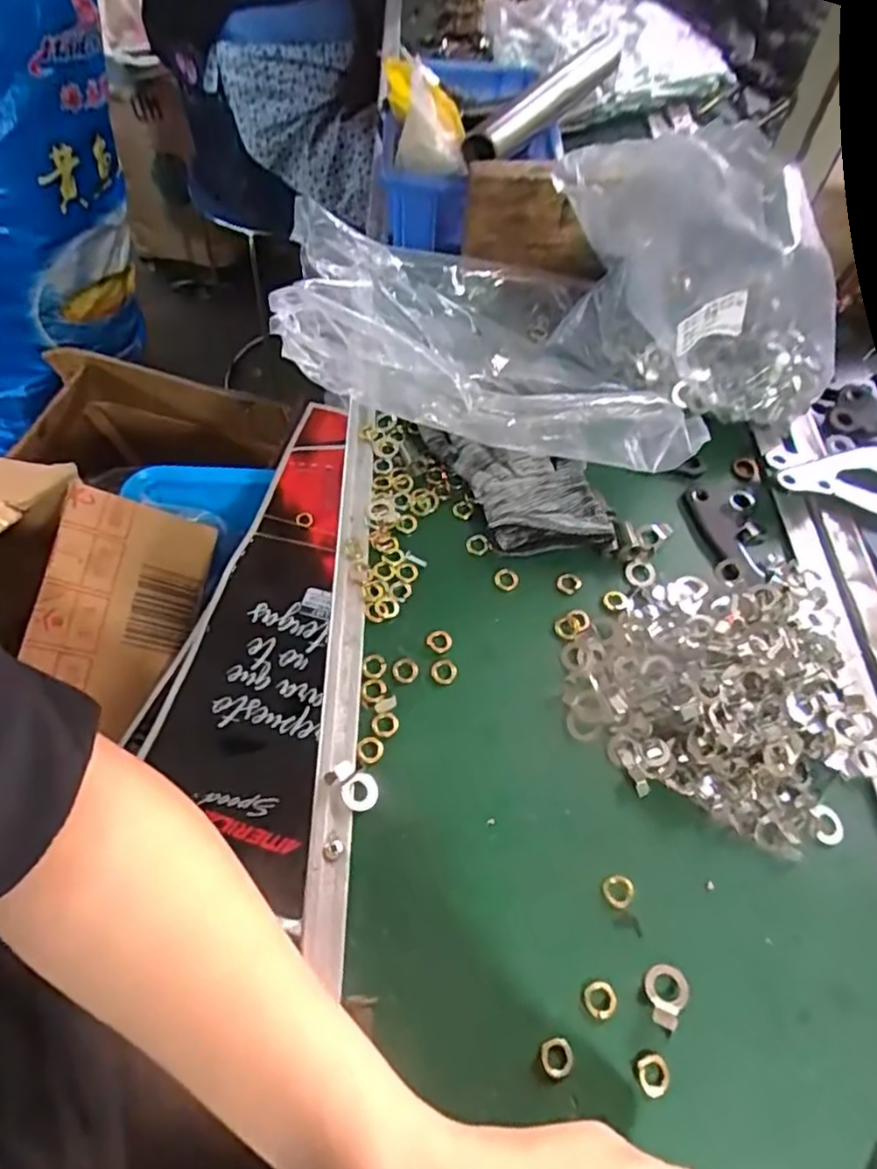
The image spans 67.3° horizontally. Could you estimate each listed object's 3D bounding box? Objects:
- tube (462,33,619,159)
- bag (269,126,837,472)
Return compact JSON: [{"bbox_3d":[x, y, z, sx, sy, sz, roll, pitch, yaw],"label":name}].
[{"bbox_3d":[0.084,-0.366,0.499,0.023,0.023,0.207,31,63,17],"label":"tube"},{"bbox_3d":[0.074,-0.178,0.382,0.327,0.160,0.175,1,59,0],"label":"bag"}]

